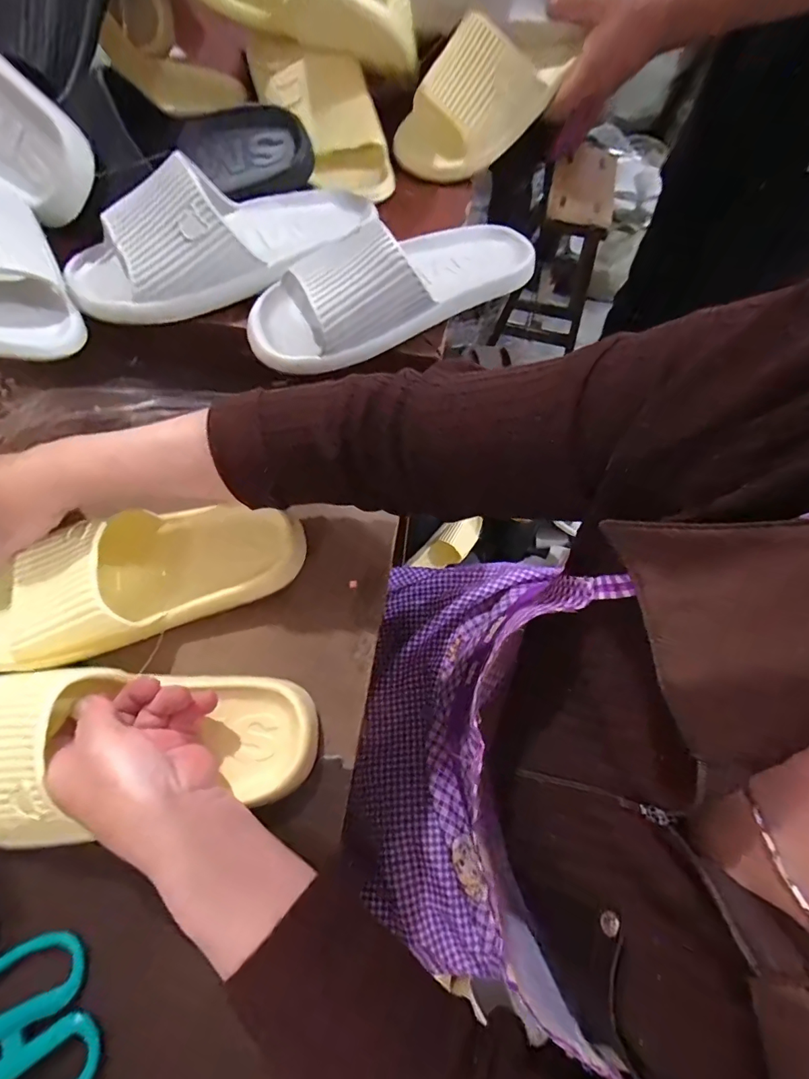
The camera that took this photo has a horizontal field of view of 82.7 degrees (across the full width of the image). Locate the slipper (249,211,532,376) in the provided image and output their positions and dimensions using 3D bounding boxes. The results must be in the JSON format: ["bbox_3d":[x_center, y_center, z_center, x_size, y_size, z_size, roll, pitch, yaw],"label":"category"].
[{"bbox_3d":[-0.006,-0.230,0.394,0.271,0.062,0.102,-22,68,-13],"label":"slipper"}]

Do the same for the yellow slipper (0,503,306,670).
[{"bbox_3d":[-0.205,0.021,0.346,0.246,0.059,0.101,-16,67,-12],"label":"yellow slipper"}]

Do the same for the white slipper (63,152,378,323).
[{"bbox_3d":[-0.156,-0.276,0.405,0.285,0.068,0.120,-16,67,-10],"label":"white slipper"}]

